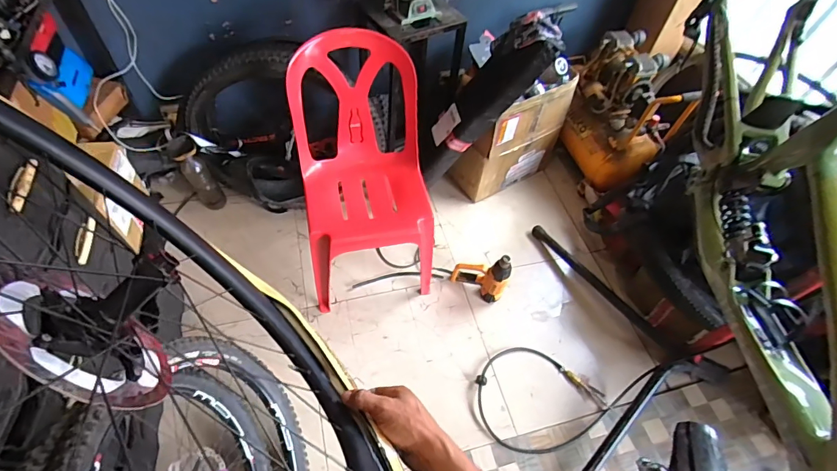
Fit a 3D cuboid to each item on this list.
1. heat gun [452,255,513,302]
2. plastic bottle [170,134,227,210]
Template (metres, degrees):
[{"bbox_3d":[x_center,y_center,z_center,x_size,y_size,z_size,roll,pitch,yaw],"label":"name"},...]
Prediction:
[{"bbox_3d":[0.240,0.144,1.629,0.211,0.256,0.073,28,57,14],"label":"heat gun"},{"bbox_3d":[-0.866,-0.232,1.688,0.113,0.368,0.087,-28,62,-23],"label":"plastic bottle"}]

